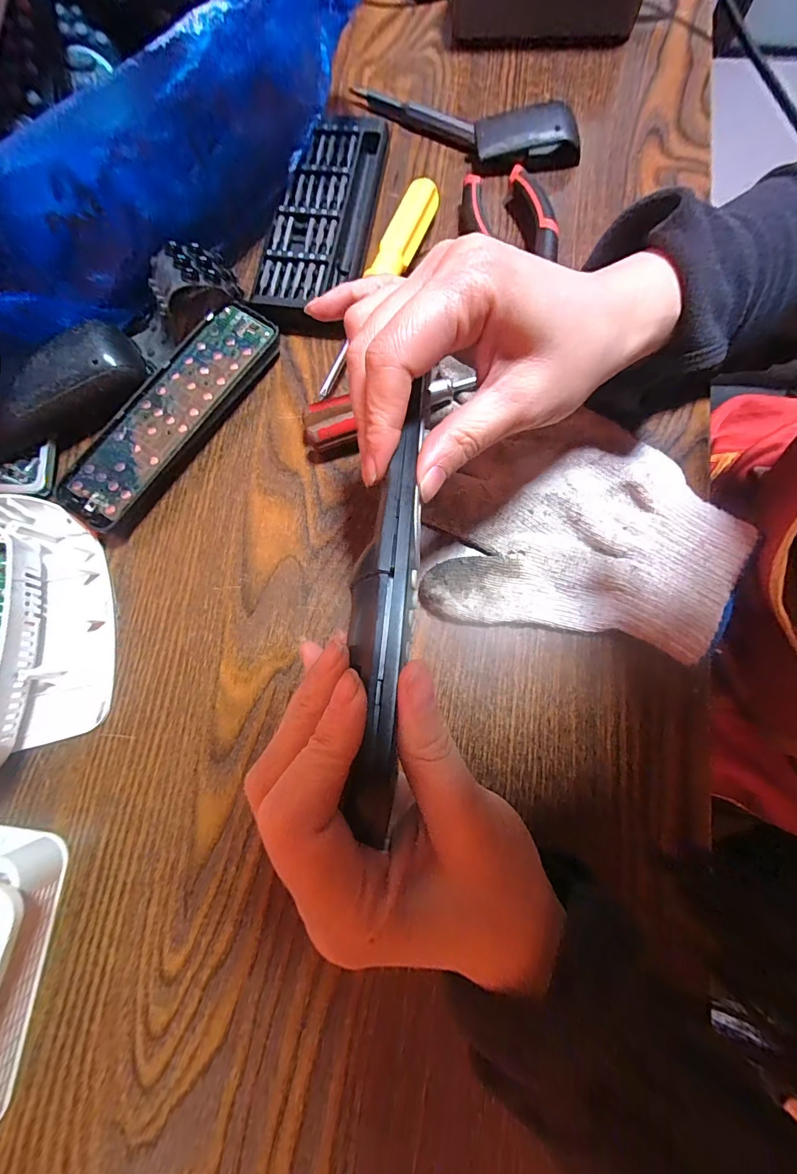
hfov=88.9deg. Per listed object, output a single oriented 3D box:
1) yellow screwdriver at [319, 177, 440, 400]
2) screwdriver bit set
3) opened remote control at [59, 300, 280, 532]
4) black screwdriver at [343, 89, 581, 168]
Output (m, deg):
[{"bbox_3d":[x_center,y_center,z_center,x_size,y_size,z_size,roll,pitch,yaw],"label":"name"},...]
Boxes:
[{"bbox_3d":[-0.015,-0.180,0.245,0.019,0.019,0.153,26,80,6],"label":"yellow screwdriver"},{"bbox_3d":[-0.049,-0.237,0.258,0.054,0.014,0.144,11,79,3],"label":"screwdriver bit set"},{"bbox_3d":[-0.130,-0.100,0.238,0.046,0.014,0.153,35,81,7],"label":"opened remote control"},{"bbox_3d":[0.045,-0.316,0.277,0.158,0.018,0.042,17,79,4],"label":"black screwdriver"}]

